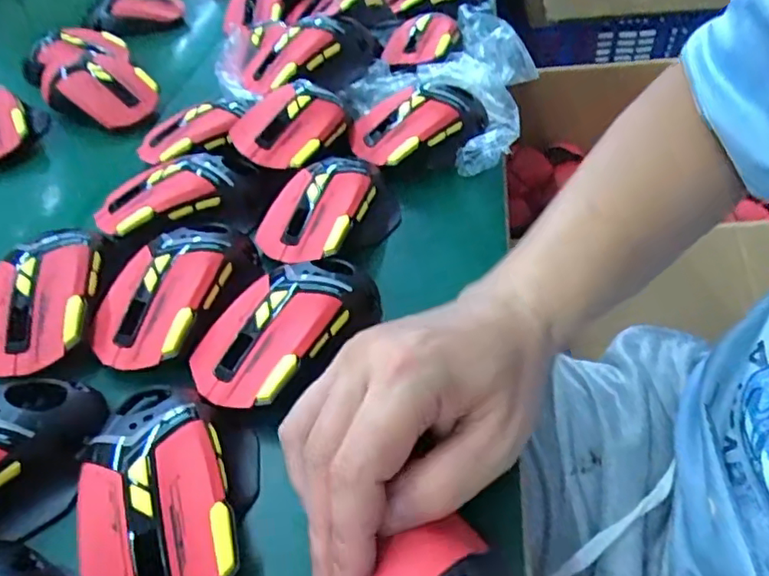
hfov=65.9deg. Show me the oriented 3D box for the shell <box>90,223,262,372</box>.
[{"bbox_3d":[-0.120,-0.004,0.342,0.059,0.028,0.108,20,48,21],"label":"shell"}]

